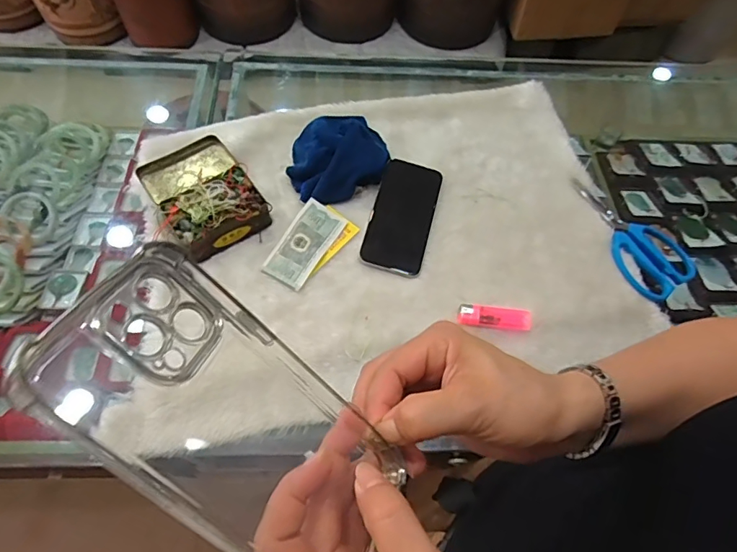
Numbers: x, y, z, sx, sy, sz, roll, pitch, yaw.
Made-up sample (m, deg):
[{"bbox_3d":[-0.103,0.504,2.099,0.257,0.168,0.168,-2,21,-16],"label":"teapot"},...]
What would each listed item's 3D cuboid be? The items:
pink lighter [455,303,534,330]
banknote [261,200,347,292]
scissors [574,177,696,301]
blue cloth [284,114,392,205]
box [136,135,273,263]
[{"bbox_3d":[0.144,0.046,0.535,0.084,0.010,0.023,7,63,0],"label":"pink lighter"},{"bbox_3d":[-0.075,-0.039,0.561,0.052,0.013,0.110,27,64,10],"label":"banknote"},{"bbox_3d":[0.326,-0.054,0.602,0.106,0.014,0.178,-30,69,-17],"label":"scissors"},{"bbox_3d":[-0.040,-0.157,0.603,0.131,0.050,0.117,-24,67,-15],"label":"blue cloth"},{"bbox_3d":[-0.203,-0.106,0.571,0.113,0.041,0.165,-32,69,-18],"label":"box"}]

